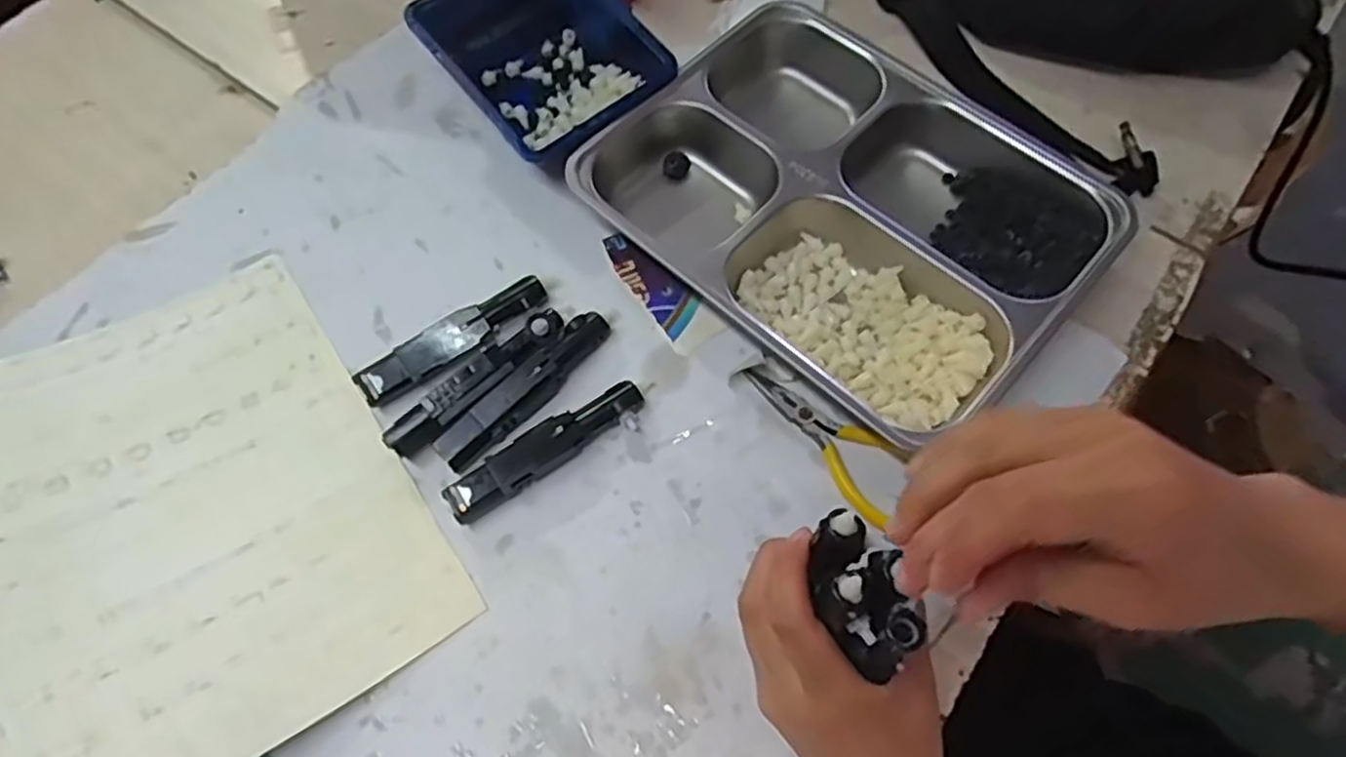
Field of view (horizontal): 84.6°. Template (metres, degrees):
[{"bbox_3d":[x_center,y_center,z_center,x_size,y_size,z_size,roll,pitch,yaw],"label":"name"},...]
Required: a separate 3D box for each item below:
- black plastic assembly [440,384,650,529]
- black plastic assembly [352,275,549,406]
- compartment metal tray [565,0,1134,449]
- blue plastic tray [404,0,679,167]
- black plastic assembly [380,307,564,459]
[{"bbox_3d":[-0.069,0.039,0.412,0.118,0.013,0.027,-31,69,-10],"label":"black plastic assembly"},{"bbox_3d":[-0.128,-0.022,0.437,0.118,0.021,0.023,-32,70,-11],"label":"black plastic assembly"},{"bbox_3d":[0.106,-0.107,0.450,0.273,0.040,0.228,42,75,17],"label":"compartment metal tray"},{"bbox_3d":[-0.081,-0.207,0.486,0.113,0.060,0.140,-41,72,-14],"label":"blue plastic tray"},{"bbox_3d":[-0.112,0.001,0.424,0.117,0.015,0.023,-40,71,-14],"label":"black plastic assembly"}]

